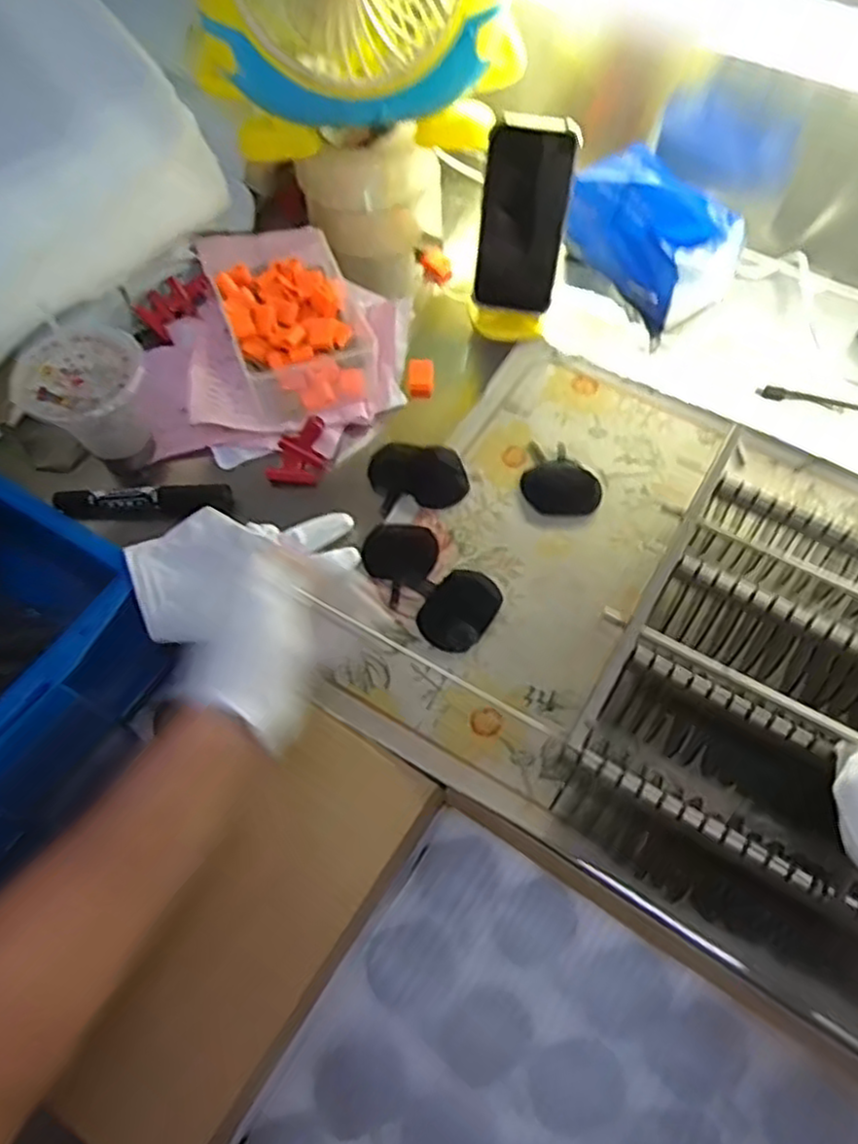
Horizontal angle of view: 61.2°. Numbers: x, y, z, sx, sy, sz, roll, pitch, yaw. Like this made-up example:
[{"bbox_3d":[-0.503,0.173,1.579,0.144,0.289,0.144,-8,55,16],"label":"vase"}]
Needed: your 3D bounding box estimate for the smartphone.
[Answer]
[{"bbox_3d":[0.081,-0.297,0.621,0.070,0.143,0.012,8,42,2],"label":"smartphone"}]

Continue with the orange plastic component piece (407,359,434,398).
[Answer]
[{"bbox_3d":[-0.007,-0.170,0.641,0.022,0.022,0.025,-4,62,0],"label":"orange plastic component piece"}]

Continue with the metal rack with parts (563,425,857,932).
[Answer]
[{"bbox_3d":[0.270,0.093,0.432,0.313,0.110,0.236,27,66,15],"label":"metal rack with parts"}]

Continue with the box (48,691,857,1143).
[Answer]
[{"bbox_3d":[0.094,0.327,0.365,0.525,0.168,0.279,30,67,16],"label":"box"}]

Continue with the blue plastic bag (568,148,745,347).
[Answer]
[{"bbox_3d":[0.208,-0.312,0.668,0.102,0.080,0.153,-25,64,-11],"label":"blue plastic bag"}]

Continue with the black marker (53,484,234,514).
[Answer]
[{"bbox_3d":[-0.230,-0.058,0.573,0.140,0.014,0.021,-1,62,1],"label":"black marker"}]

